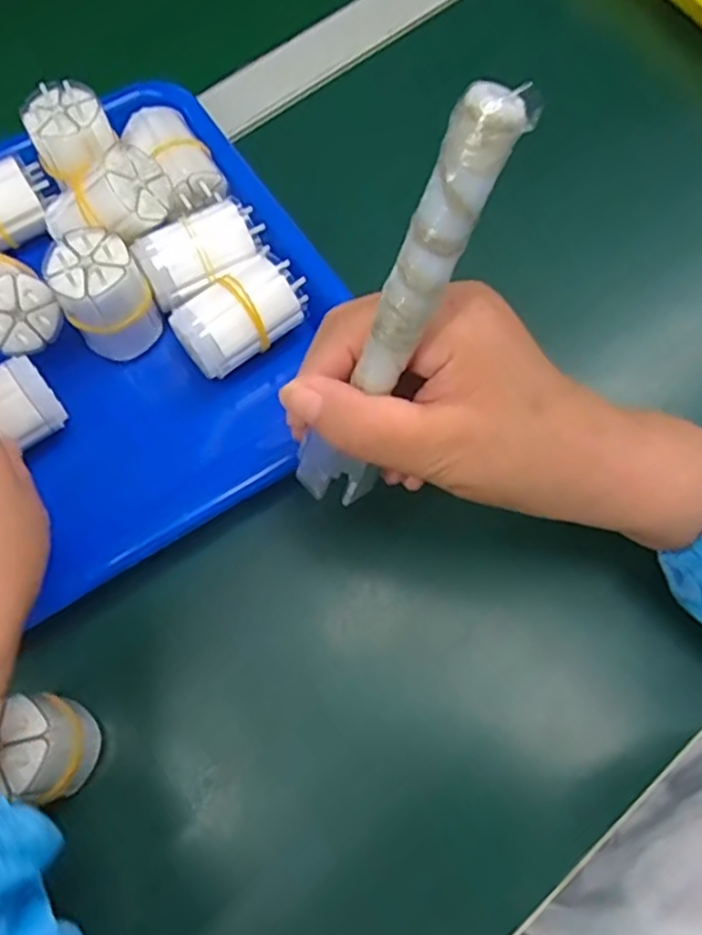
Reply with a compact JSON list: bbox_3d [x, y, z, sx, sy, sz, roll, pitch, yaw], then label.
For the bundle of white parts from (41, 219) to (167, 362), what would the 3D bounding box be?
[{"bbox_3d":[-0.117,-0.083,0.344,0.040,0.055,0.036,-37,72,-13],"label":"bundle of white parts"}]

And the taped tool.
[{"bbox_3d":[0.015,-0.042,0.223,0.022,0.149,0.013,40,45,15],"label":"taped tool"}]

